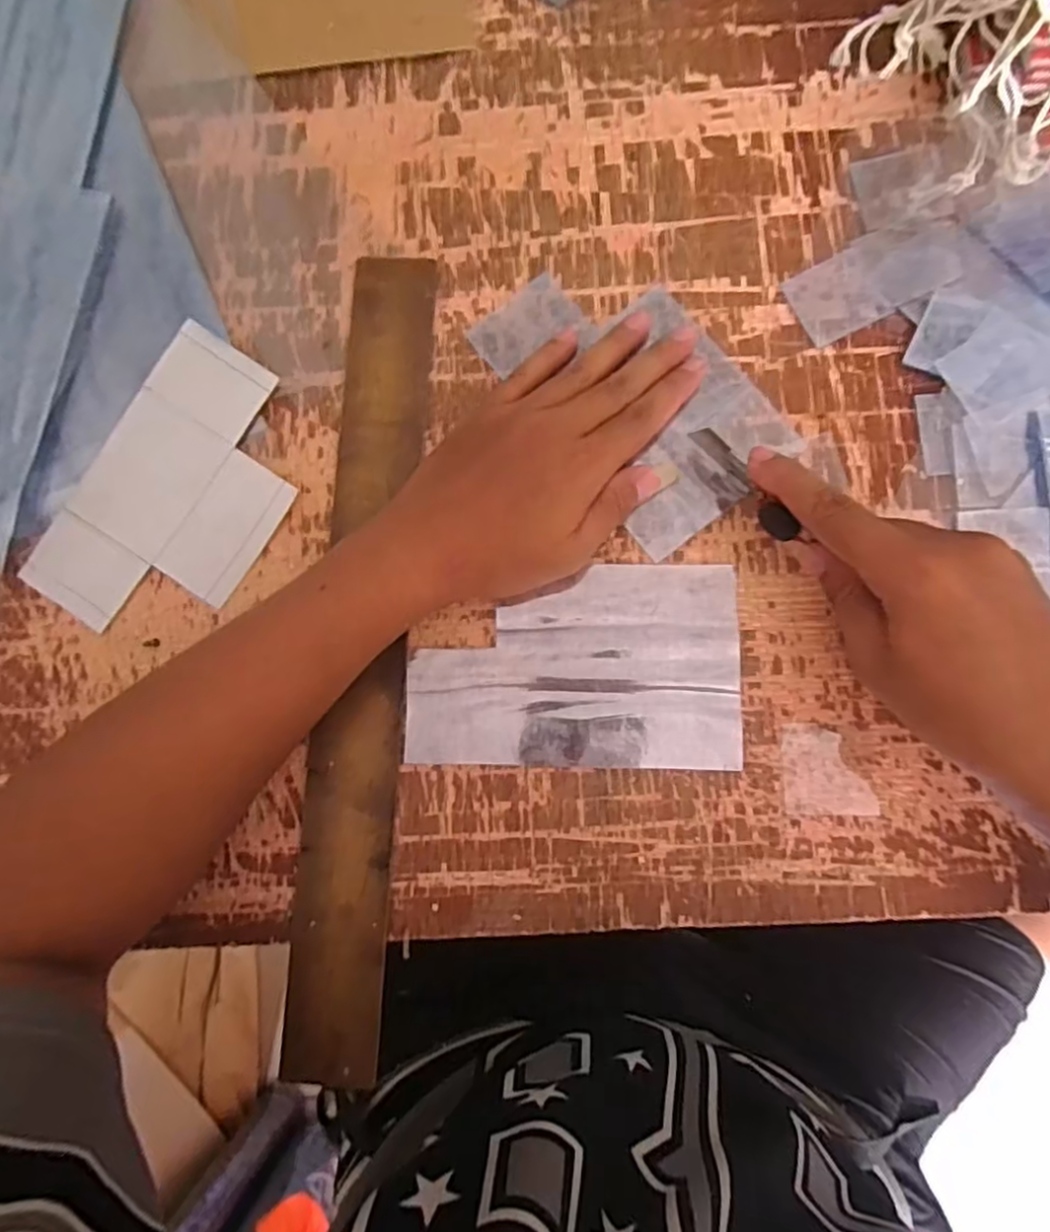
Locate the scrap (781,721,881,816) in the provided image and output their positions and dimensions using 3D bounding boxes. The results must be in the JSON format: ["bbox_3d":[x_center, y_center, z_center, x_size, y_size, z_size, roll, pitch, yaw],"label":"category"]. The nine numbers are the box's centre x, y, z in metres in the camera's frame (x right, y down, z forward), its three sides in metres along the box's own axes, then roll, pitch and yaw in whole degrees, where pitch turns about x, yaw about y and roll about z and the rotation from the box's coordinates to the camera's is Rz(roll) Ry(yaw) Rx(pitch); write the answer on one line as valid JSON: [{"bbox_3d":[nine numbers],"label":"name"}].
[{"bbox_3d":[0.154,0.078,0.328,0.045,0.004,0.043,1,79,3],"label":"scrap"}]

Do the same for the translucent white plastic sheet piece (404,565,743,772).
[{"bbox_3d":[0.025,0.026,0.341,0.169,0.005,0.103,0,83,2],"label":"translucent white plastic sheet piece"}]

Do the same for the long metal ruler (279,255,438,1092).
[{"bbox_3d":[-0.086,0.013,0.349,0.050,0.008,0.435,2,82,4],"label":"long metal ruler"}]

